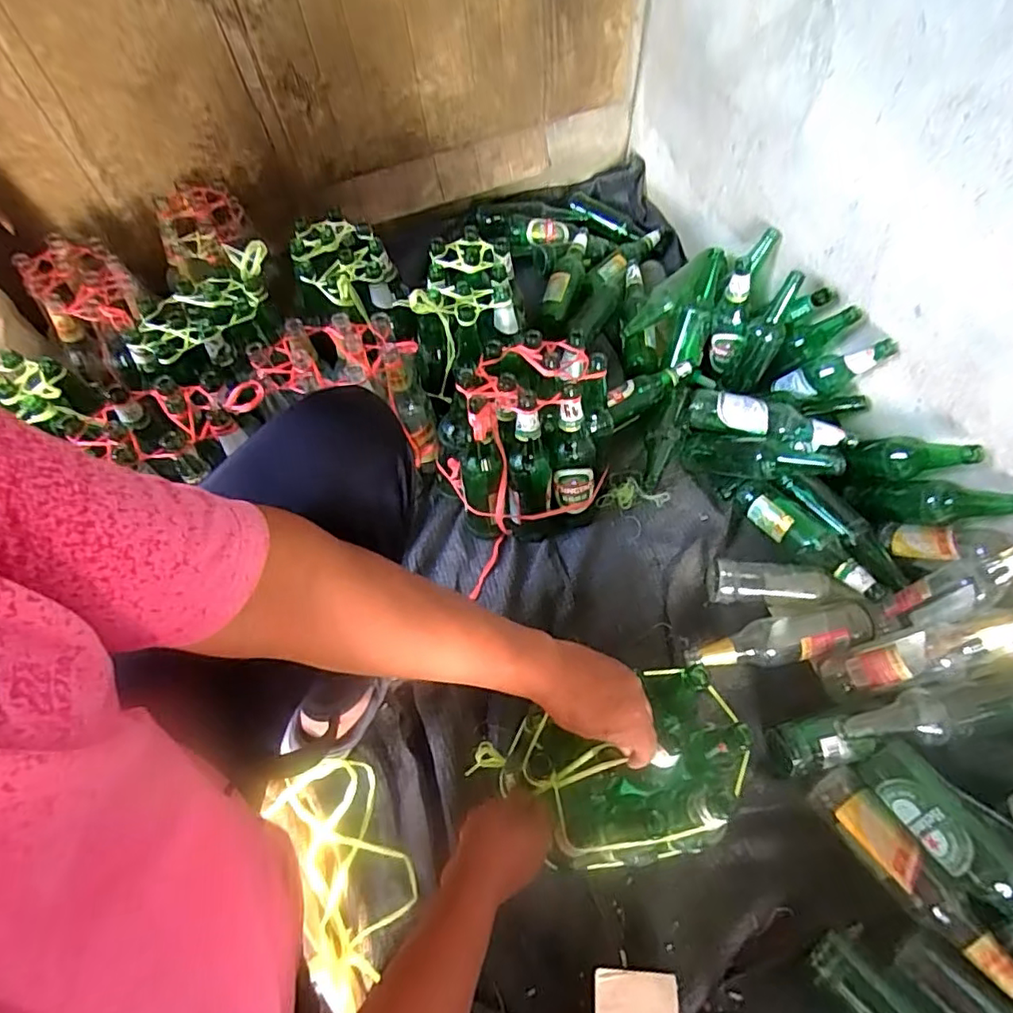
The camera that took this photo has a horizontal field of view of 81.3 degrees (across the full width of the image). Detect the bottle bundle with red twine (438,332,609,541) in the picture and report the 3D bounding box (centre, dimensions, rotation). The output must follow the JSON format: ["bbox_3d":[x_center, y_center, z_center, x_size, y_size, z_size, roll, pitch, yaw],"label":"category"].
[{"bbox_3d":[0.024,-0.112,0.909,0.253,0.222,0.212,-14,58,-8],"label":"bottle bundle with red twine"}]

